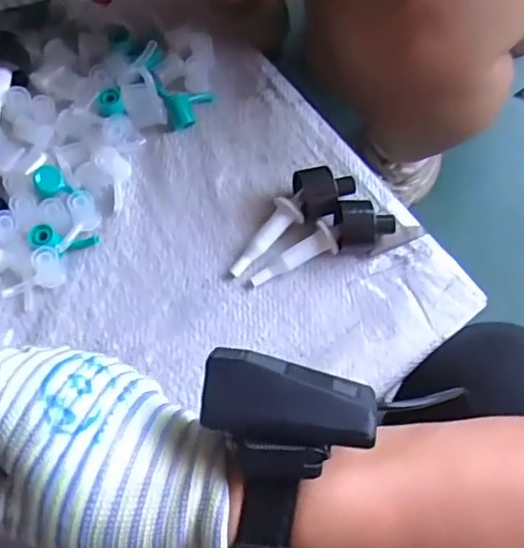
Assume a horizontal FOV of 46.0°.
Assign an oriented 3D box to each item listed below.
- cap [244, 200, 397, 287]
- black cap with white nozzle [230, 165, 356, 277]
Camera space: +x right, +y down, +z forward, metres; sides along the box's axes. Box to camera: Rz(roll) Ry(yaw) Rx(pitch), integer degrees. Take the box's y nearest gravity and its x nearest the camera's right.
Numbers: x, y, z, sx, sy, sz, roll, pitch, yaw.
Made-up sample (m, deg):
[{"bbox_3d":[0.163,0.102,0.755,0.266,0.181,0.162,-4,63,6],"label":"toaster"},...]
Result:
[{"bbox_3d":[0.034,-0.018,0.376,0.095,0.022,0.031,-26,74,3],"label":"cap"},{"bbox_3d":[0.016,-0.034,0.380,0.091,0.021,0.033,-40,77,-1],"label":"black cap with white nozzle"}]

